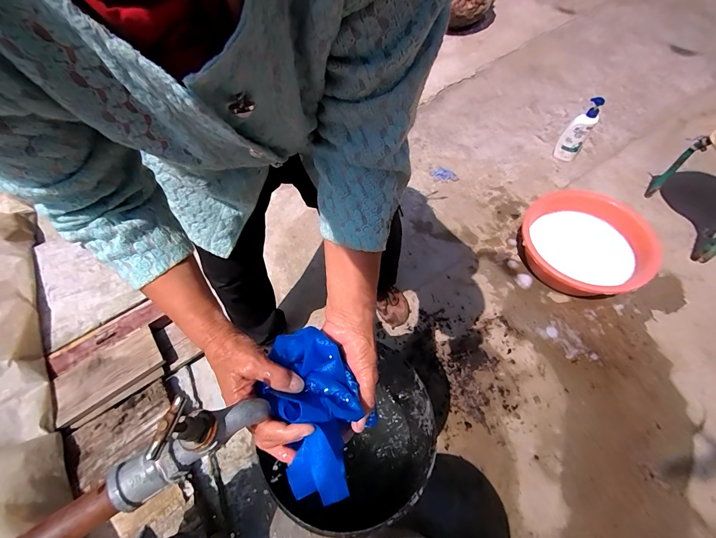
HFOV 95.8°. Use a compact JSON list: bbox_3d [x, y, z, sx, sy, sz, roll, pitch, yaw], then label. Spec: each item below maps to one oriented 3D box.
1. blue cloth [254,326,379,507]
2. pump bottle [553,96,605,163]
[{"bbox_3d":[-0.044,0.142,0.327,0.088,0.076,0.162,-8,67,-1],"label":"blue cloth"},{"bbox_3d":[0.847,-0.528,1.249,0.088,0.235,0.074,32,66,21],"label":"pump bottle"}]

